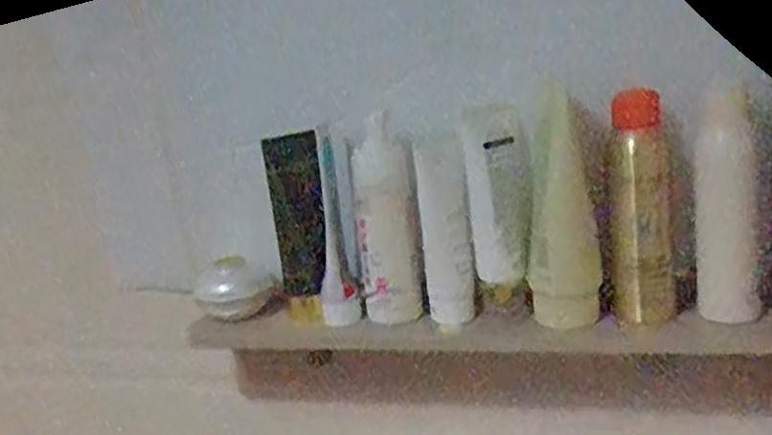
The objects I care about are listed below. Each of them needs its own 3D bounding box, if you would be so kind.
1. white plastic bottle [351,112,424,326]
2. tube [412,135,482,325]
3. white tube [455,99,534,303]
[{"bbox_3d":[0.000,0.007,0.630,0.047,0.168,0.028,-6,12,3],"label":"white plastic bottle"},{"bbox_3d":[0.050,0.014,0.622,0.040,0.156,0.025,-5,12,5],"label":"tube"},{"bbox_3d":[0.090,-0.011,0.606,0.049,0.151,0.027,-6,12,2],"label":"white tube"}]

